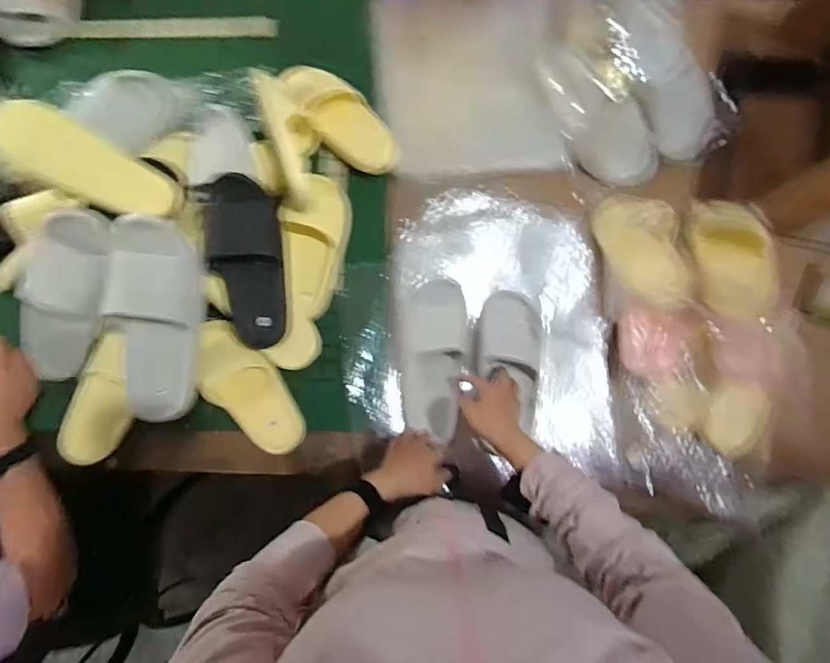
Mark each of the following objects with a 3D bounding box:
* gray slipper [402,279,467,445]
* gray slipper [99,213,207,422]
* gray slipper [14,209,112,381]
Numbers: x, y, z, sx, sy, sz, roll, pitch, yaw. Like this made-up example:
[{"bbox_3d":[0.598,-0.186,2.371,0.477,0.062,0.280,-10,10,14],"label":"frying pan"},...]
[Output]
[{"bbox_3d":[0.029,0.041,0.717,0.095,0.045,0.242,4,82,0],"label":"gray slipper"},{"bbox_3d":[-0.383,-0.016,0.679,0.124,0.055,0.303,-6,93,-31],"label":"gray slipper"},{"bbox_3d":[-0.524,-0.040,0.682,0.097,0.066,0.281,27,109,4],"label":"gray slipper"}]

